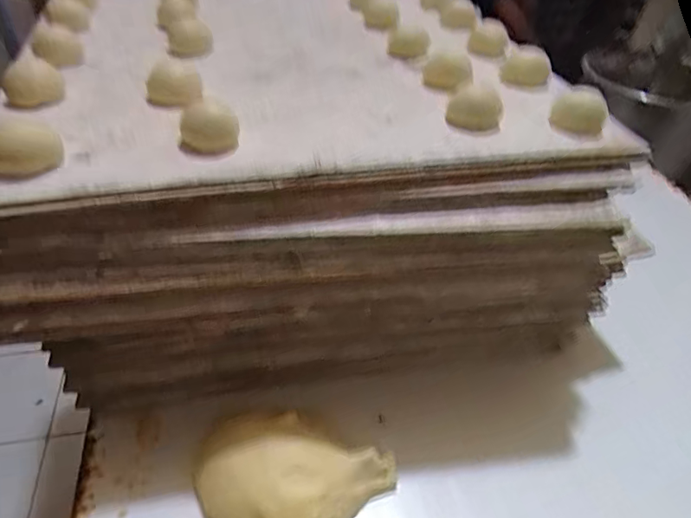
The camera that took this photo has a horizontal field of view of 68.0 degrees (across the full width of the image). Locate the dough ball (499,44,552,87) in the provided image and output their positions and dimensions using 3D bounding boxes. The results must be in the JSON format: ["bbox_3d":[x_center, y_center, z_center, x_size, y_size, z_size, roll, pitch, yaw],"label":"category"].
[{"bbox_3d":[0.202,-0.215,0.571,0.049,0.033,0.047,14,42,9],"label":"dough ball"}]

